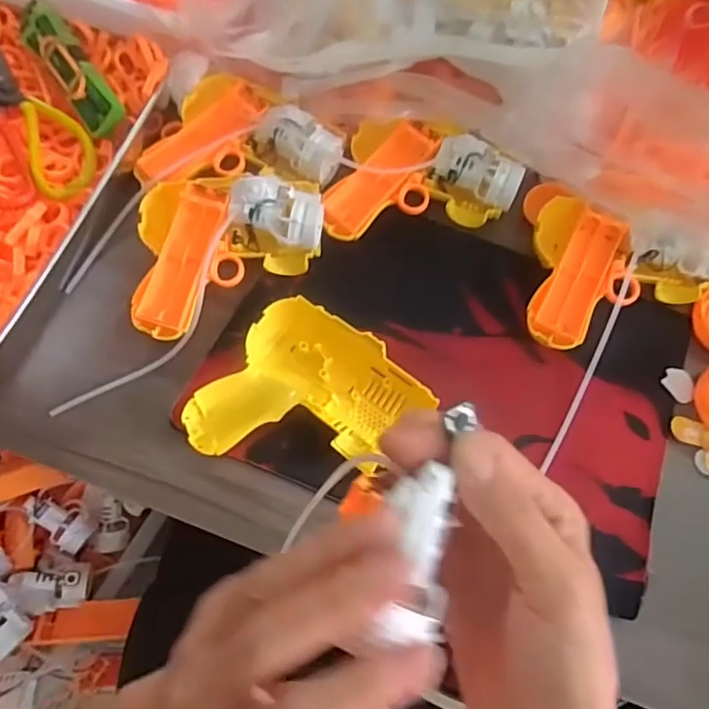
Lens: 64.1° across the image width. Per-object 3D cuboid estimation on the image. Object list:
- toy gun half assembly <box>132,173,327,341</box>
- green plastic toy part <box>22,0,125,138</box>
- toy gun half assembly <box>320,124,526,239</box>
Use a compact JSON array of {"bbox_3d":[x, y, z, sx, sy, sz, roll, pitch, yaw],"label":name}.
[{"bbox_3d":[-0.089,-0.081,0.406,0.133,0.035,0.136,1,68,-2],"label":"toy gun half assembly"},{"bbox_3d":[-0.211,-0.213,0.420,0.029,0.016,0.108,-34,86,-14],"label":"green plastic toy part"},{"bbox_3d":[0.048,-0.144,0.436,0.145,0.030,0.093,-7,69,-5],"label":"toy gun half assembly"}]

